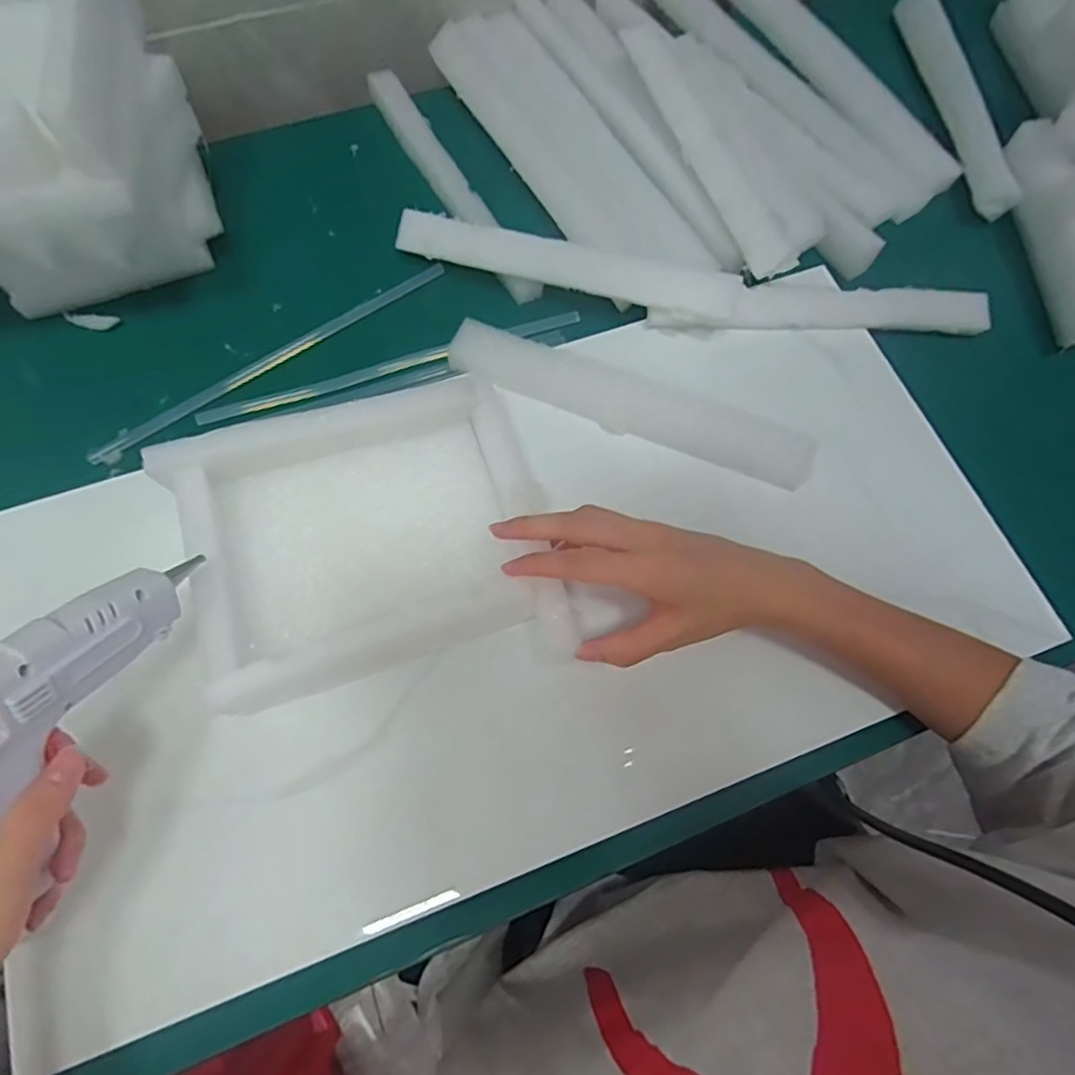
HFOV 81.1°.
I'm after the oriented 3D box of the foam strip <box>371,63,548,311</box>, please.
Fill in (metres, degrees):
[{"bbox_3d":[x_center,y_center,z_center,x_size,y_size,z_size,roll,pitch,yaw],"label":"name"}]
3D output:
[{"bbox_3d":[-0.067,-0.272,0.481,0.025,0.011,0.242,-29,74,-11],"label":"foam strip"}]

